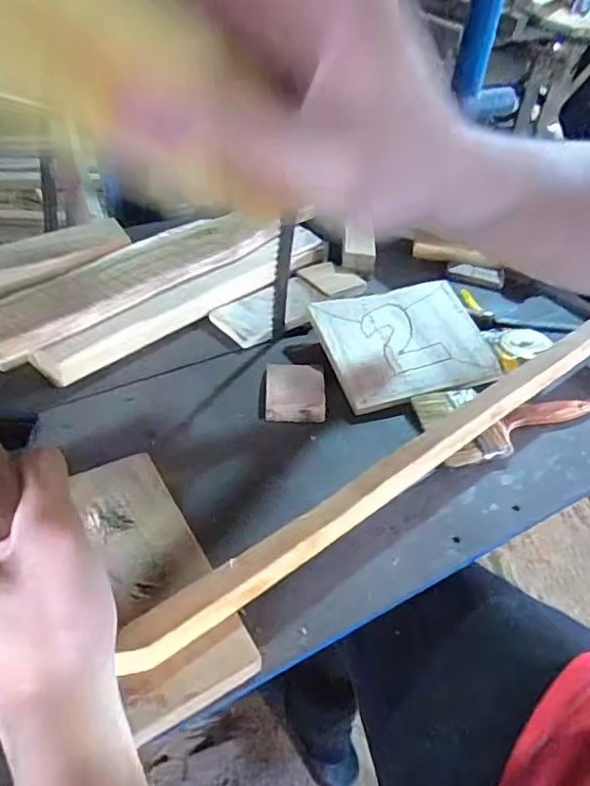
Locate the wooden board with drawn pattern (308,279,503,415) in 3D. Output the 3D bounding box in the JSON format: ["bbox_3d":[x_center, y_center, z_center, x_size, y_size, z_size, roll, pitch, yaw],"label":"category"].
[{"bbox_3d":[0.121,-0.057,0.618,0.176,0.012,0.143,-13,60,-15],"label":"wooden board with drawn pattern"}]

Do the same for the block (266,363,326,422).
[{"bbox_3d":[0.000,-0.003,0.583,0.060,0.015,0.076,1,43,-3],"label":"block"}]

